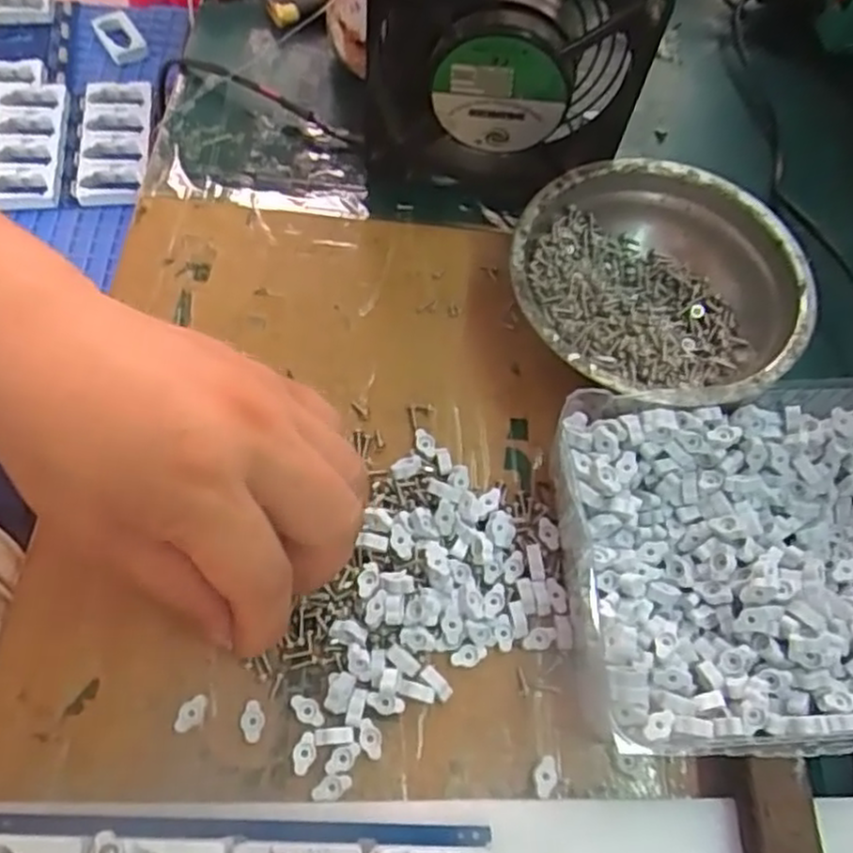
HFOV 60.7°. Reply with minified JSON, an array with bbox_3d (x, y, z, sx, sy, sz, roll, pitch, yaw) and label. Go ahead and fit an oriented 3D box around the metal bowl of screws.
[{"bbox_3d":[0.100,-0.058,0.327,0.121,0.039,0.123,1,63,-3],"label":"metal bowl of screws"}]

